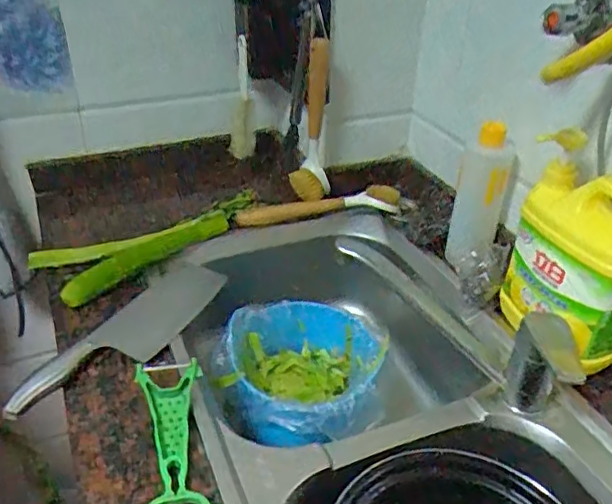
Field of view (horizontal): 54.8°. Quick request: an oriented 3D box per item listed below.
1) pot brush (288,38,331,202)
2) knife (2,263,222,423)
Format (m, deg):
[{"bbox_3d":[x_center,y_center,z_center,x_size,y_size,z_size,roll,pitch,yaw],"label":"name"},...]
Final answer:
[{"bbox_3d":[0.009,-0.202,0.910,0.061,0.248,0.102,3,35,0],"label":"pot brush"},{"bbox_3d":[-0.203,0.091,0.704,0.091,0.023,0.325,18,37,21],"label":"knife"}]

